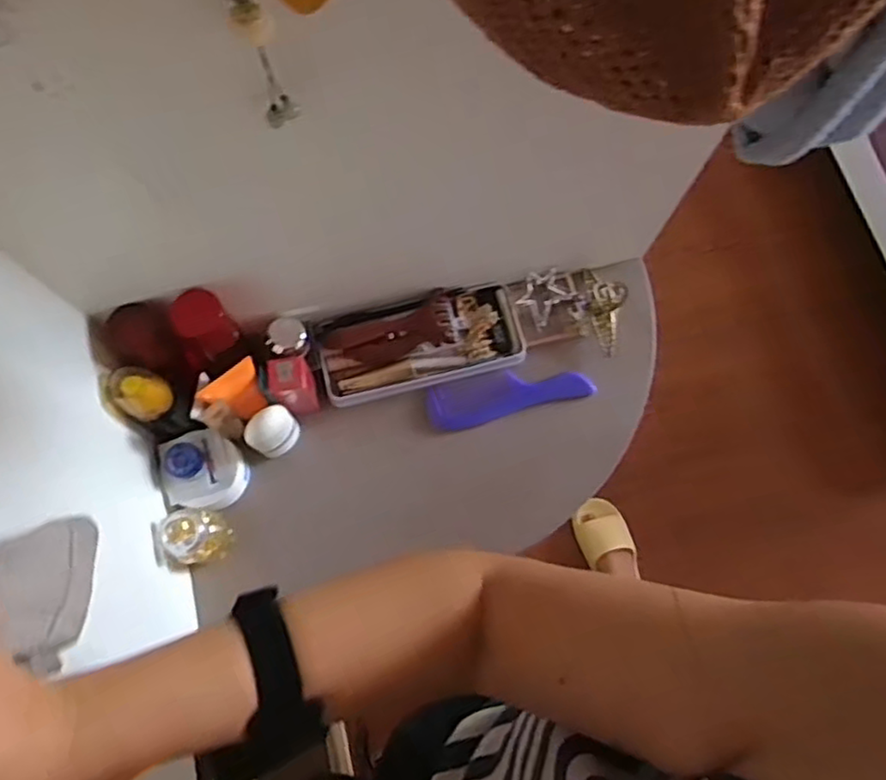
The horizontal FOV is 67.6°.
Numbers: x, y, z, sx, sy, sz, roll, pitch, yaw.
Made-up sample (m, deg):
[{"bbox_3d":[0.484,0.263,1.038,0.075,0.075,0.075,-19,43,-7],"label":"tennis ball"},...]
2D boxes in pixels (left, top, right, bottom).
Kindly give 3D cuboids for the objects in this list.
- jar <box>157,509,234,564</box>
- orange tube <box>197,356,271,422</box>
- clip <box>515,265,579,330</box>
[{"bbox_3d":[-0.245,0.148,0.662,0.049,0.082,0.049,1,74,-2],"label":"jar"},{"bbox_3d":[-0.205,0.005,0.673,0.058,0.079,0.026,-43,80,-13],"label":"orange tube"},{"bbox_3d":[0.117,-0.111,0.766,0.064,0.021,0.055,-44,100,-11],"label":"clip"}]

